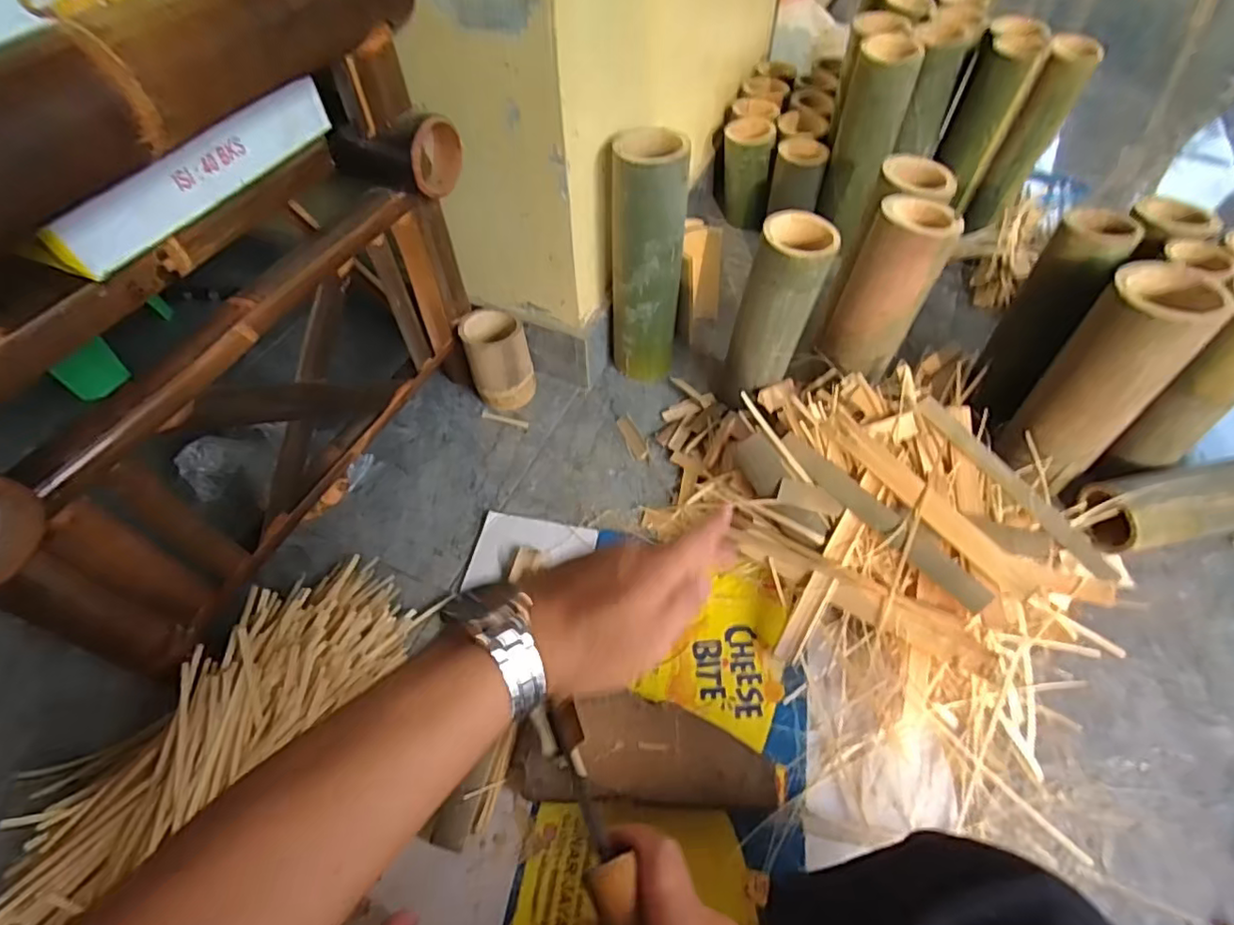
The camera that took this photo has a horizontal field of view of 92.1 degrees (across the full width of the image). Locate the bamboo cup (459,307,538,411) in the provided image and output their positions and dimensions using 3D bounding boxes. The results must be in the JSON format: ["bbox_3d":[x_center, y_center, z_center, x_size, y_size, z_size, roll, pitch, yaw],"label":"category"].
[{"bbox_3d":[-0.167,-0.145,0.854,0.085,0.123,0.079,0,54,0],"label":"bamboo cup"}]

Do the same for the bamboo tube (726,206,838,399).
[{"bbox_3d":[0.199,-0.188,0.746,0.092,0.225,0.083,17,56,12],"label":"bamboo tube"}]

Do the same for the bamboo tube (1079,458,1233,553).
[{"bbox_3d":[0.727,0.034,0.725,0.351,0.092,0.097,-11,55,-7],"label":"bamboo tube"}]

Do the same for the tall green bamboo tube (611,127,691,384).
[{"bbox_3d":[0.038,-0.257,0.805,0.098,0.321,0.095,2,54,2],"label":"tall green bamboo tube"}]

